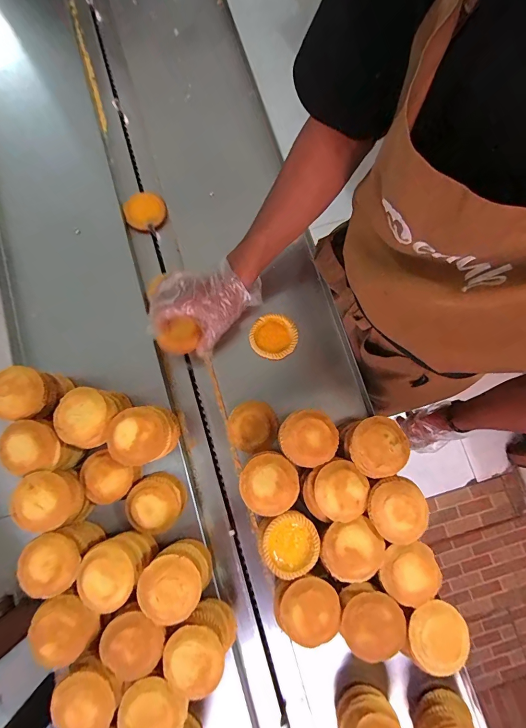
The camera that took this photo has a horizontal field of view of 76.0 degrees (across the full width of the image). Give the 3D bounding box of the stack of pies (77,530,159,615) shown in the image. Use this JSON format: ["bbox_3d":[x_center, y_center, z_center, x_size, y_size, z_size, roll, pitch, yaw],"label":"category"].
[{"bbox_3d":[-0.191,0.263,0.434,0.068,0.073,0.080,38,81,6],"label":"stack of pies"}]

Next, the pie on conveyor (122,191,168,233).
[{"bbox_3d":[-0.209,-0.269,0.587,0.075,0.022,0.068,41,82,6],"label":"pie on conveyor"}]

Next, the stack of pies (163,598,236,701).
[{"bbox_3d":[-0.077,0.347,0.421,0.076,0.085,0.075,-33,82,-6],"label":"stack of pies"}]

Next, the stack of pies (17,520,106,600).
[{"bbox_3d":[-0.260,0.248,0.436,0.068,0.079,0.066,42,82,7],"label":"stack of pies"}]

